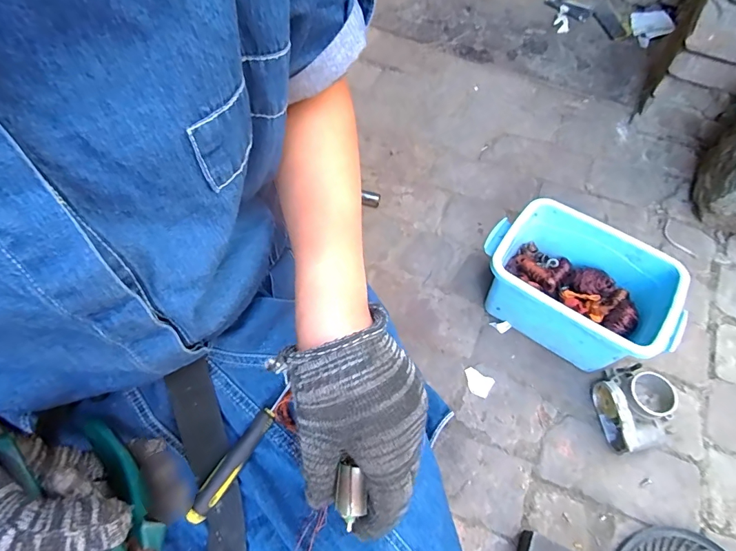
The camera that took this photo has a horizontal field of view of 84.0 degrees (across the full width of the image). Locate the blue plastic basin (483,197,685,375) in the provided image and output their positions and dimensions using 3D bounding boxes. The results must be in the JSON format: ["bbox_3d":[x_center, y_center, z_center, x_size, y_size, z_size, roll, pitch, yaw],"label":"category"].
[{"bbox_3d":[0.341,0.018,0.689,0.296,0.137,0.188,34,68,18],"label":"blue plastic basin"}]

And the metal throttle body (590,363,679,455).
[{"bbox_3d":[0.422,0.207,0.646,0.103,0.064,0.122,-9,62,-3],"label":"metal throttle body"}]

